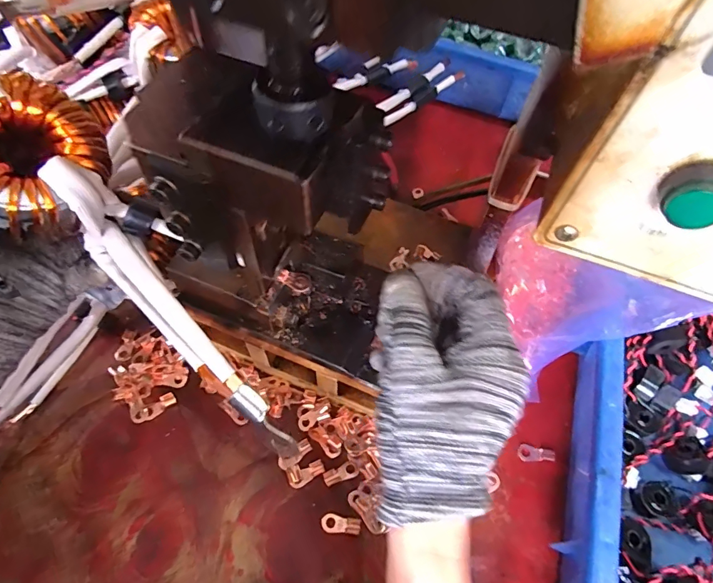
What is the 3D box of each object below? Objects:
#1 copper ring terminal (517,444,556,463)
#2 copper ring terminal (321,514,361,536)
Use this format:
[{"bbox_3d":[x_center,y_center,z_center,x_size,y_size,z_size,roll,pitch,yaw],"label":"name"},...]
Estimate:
[{"bbox_3d":[0.132,0.118,0.312,0.027,0.005,0.012,2,58,-2],"label":"copper ring terminal"},{"bbox_3d":[-0.010,0.154,0.280,0.026,0.004,0.011,11,58,3],"label":"copper ring terminal"}]

